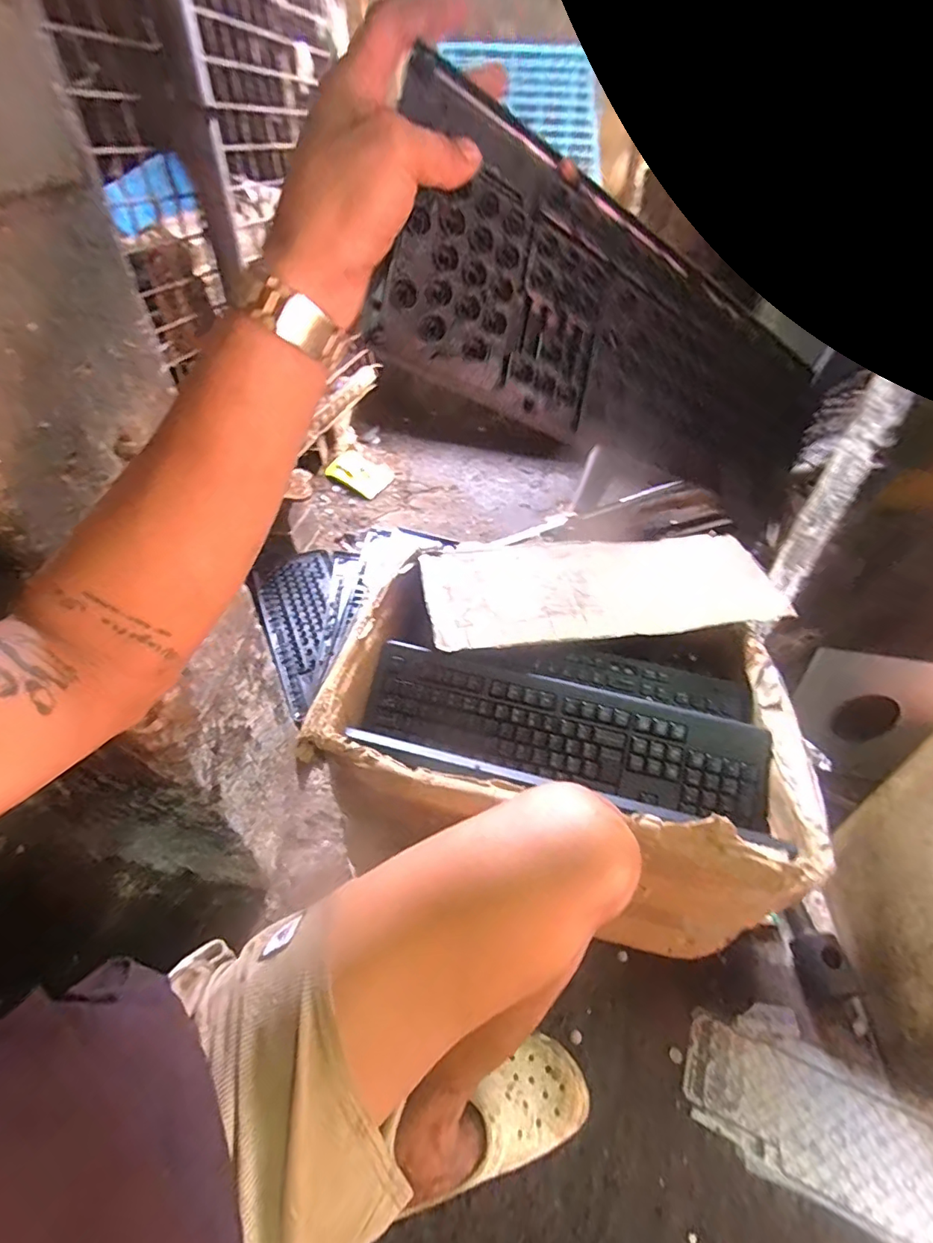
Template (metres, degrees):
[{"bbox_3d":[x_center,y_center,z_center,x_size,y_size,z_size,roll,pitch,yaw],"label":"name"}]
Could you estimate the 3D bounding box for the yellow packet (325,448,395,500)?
[{"bbox_3d":[-0.306,-0.434,1.501,0.166,0.023,0.155,37,56,-1],"label":"yellow packet"}]

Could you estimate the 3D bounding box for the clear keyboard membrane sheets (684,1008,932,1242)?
[{"bbox_3d":[0.484,0.603,0.580,0.455,0.016,0.155,14,46,24],"label":"clear keyboard membrane sheets"}]

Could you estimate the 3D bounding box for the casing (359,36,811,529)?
[{"bbox_3d":[0.126,-0.181,0.356,0.377,0.139,0.020,13,5,-30],"label":"casing"}]

